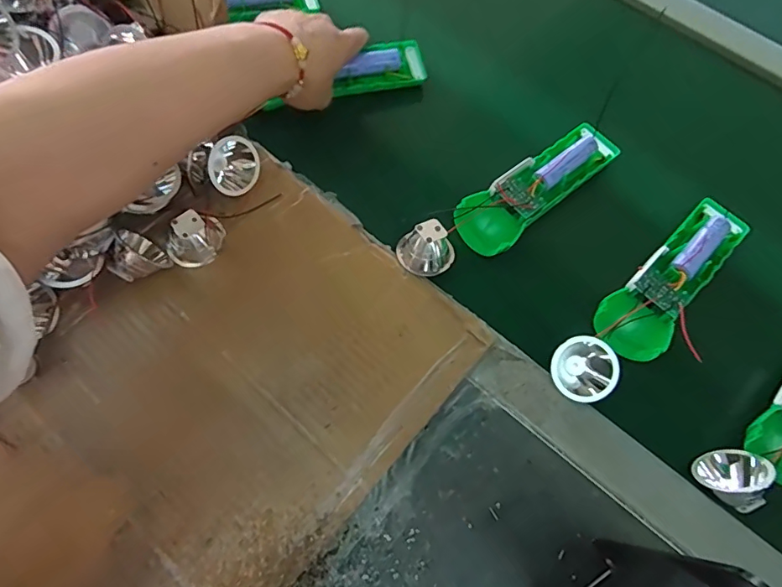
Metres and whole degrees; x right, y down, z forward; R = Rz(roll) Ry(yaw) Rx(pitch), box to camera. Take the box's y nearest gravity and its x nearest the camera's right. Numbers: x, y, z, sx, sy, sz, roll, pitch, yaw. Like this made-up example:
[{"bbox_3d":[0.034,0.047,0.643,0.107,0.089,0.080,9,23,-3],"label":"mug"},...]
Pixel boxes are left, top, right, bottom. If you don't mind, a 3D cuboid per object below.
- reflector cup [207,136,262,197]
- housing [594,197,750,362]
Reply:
[{"bbox_3d":[-0.120,-0.099,0.370,0.037,0.042,0.018,-17,38,-5],"label":"reflector cup"},{"bbox_3d":[0.215,-0.011,0.364,0.152,0.030,0.049,-39,74,-15],"label":"housing"}]

